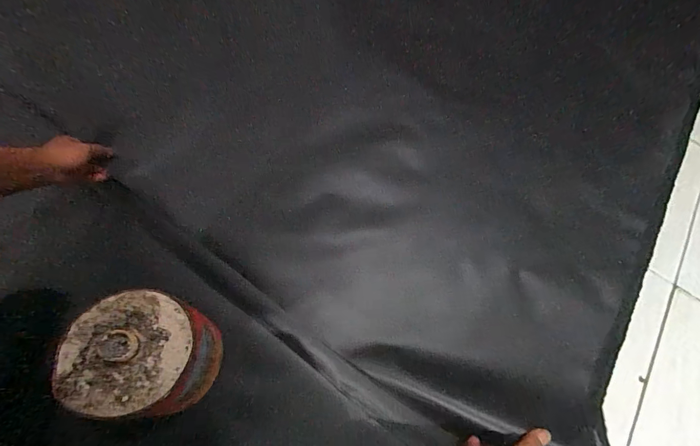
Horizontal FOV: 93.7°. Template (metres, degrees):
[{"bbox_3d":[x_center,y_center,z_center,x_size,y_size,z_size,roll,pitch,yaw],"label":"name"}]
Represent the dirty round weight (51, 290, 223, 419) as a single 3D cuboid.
[{"bbox_3d":[-0.258,0.168,0.418,0.136,0.146,0.129,2,61,0],"label":"dirty round weight"}]

